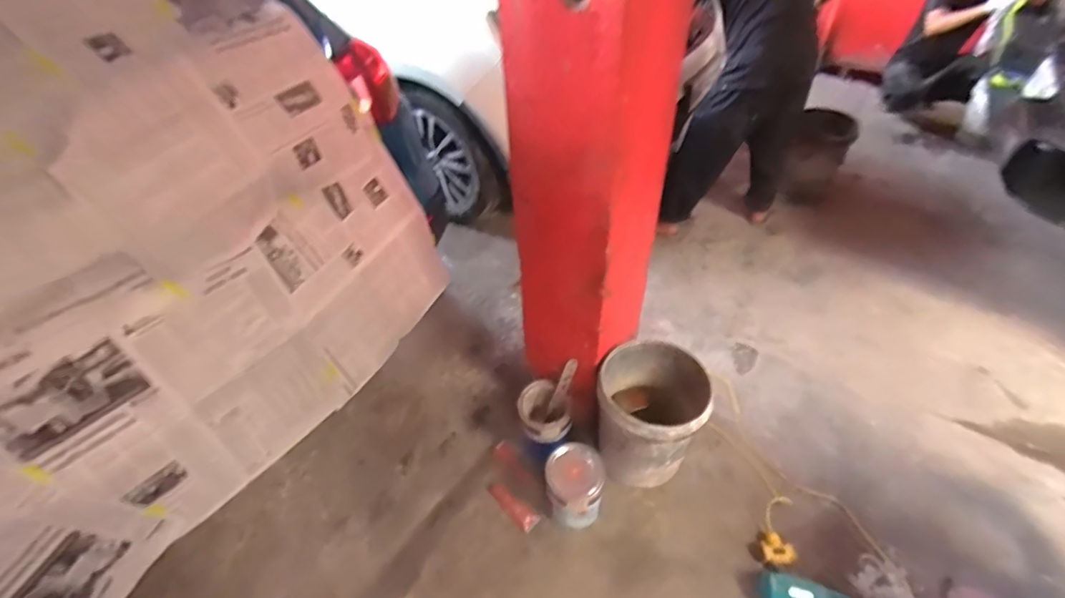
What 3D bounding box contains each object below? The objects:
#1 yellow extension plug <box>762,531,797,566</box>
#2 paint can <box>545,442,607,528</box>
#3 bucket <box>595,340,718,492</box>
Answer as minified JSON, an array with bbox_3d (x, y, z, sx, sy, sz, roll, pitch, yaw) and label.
[{"bbox_3d":[0.666,0.683,1.368,0.079,0.034,0.084,-3,46,3],"label":"yellow extension plug"},{"bbox_3d":[0.125,0.535,1.433,0.157,0.225,0.160,-3,46,3],"label":"paint can"},{"bbox_3d":[0.351,0.350,1.519,0.301,0.339,0.326,0,46,3],"label":"bucket"}]

